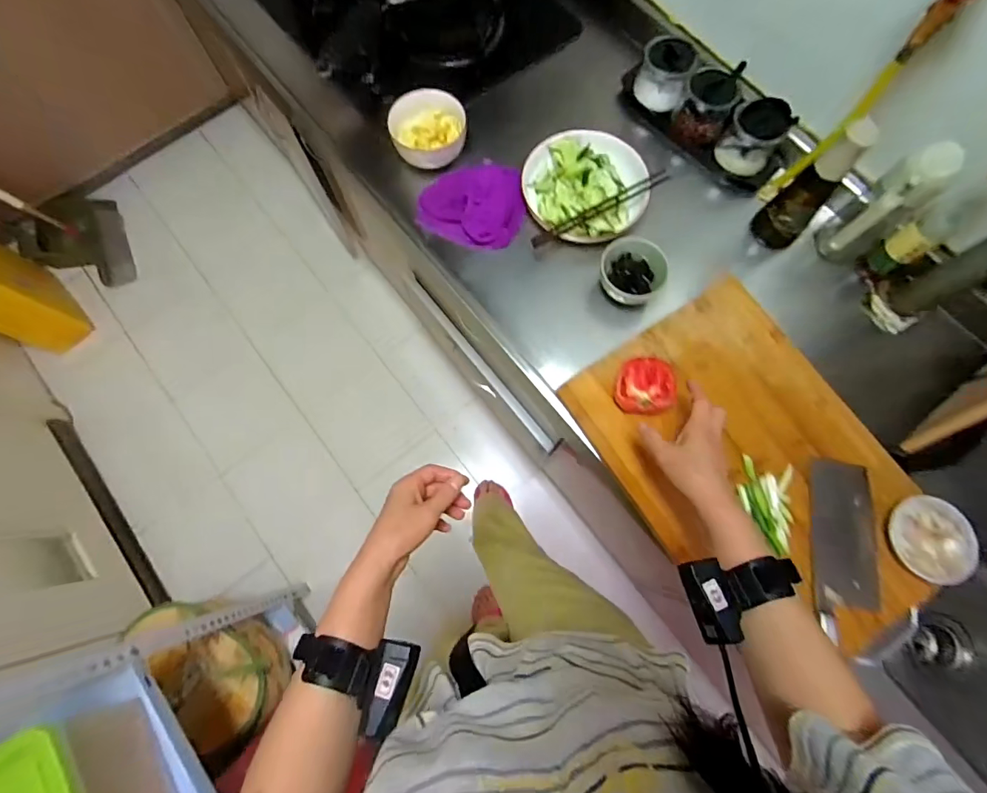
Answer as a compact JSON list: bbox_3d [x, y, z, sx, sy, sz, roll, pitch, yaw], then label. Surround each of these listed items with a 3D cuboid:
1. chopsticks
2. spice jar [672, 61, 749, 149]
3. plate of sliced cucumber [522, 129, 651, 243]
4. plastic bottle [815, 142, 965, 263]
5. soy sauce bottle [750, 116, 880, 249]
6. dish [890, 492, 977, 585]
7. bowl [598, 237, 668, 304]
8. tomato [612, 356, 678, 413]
[{"bbox_3d":[0.163,-0.295,0.722,0.238,0.018,0.024,-28,77,-7],"label":"chopsticks"},{"bbox_3d":[0.348,-0.472,0.763,0.080,0.095,0.075,0,75,0],"label":"spice jar"},{"bbox_3d":[0.145,-0.333,0.739,0.190,0.035,0.195,0,75,0],"label":"plate of sliced cucumber"},{"bbox_3d":[0.540,-0.256,0.663,0.087,0.189,0.074,-33,78,-8],"label":"plastic bottle"},{"bbox_3d":[0.450,-0.292,0.664,0.067,0.197,0.069,-43,79,-10],"label":"soy sauce bottle"},{"bbox_3d":[0.546,0.178,0.579,0.078,0.028,0.104,-8,75,-2],"label":"dish"},{"bbox_3d":[0.201,-0.179,0.678,0.094,0.043,0.096,25,77,6],"label":"bowl"},{"bbox_3d":[0.200,-0.013,0.630,0.070,0.056,0.074,0,75,0],"label":"tomato"}]

